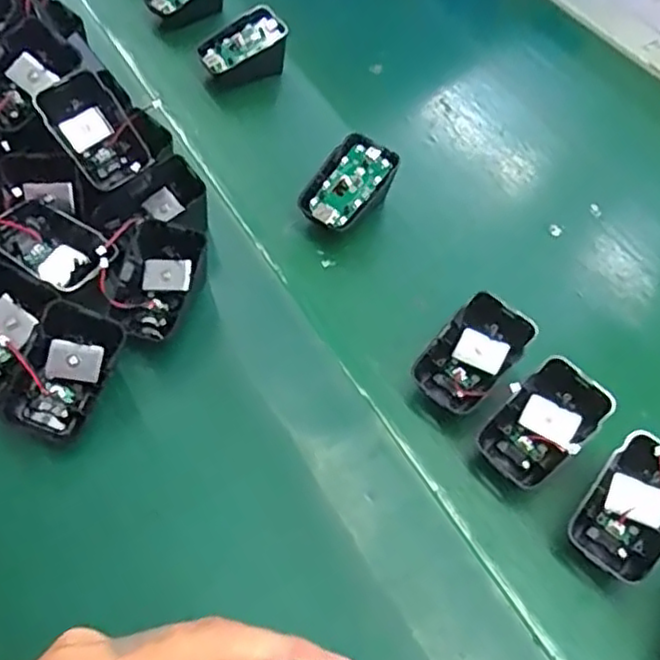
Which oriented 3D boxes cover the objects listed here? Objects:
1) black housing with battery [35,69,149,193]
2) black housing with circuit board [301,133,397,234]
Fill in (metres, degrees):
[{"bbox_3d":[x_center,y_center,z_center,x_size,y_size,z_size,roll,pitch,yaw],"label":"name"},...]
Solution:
[{"bbox_3d":[-0.147,-0.125,0.418,0.043,0.017,0.070,-34,106,-5],"label":"black housing with battery"},{"bbox_3d":[0.013,-0.095,0.459,0.039,0.039,0.065,33,59,17],"label":"black housing with circuit board"}]

